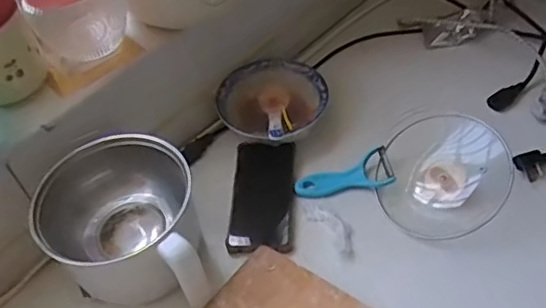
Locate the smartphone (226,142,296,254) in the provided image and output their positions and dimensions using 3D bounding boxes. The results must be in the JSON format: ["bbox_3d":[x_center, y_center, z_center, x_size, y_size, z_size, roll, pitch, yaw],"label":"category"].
[{"bbox_3d":[-0.013,0.050,0.719,0.079,0.013,0.159,-1,54,7],"label":"smartphone"}]

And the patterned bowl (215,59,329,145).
[{"bbox_3d":[0.001,-0.063,0.788,0.147,0.048,0.145,-2,49,3],"label":"patterned bowl"}]

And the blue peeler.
[{"bbox_3d":[0.088,0.026,0.718,0.120,0.029,0.055,-9,49,-3],"label":"blue peeler"}]

